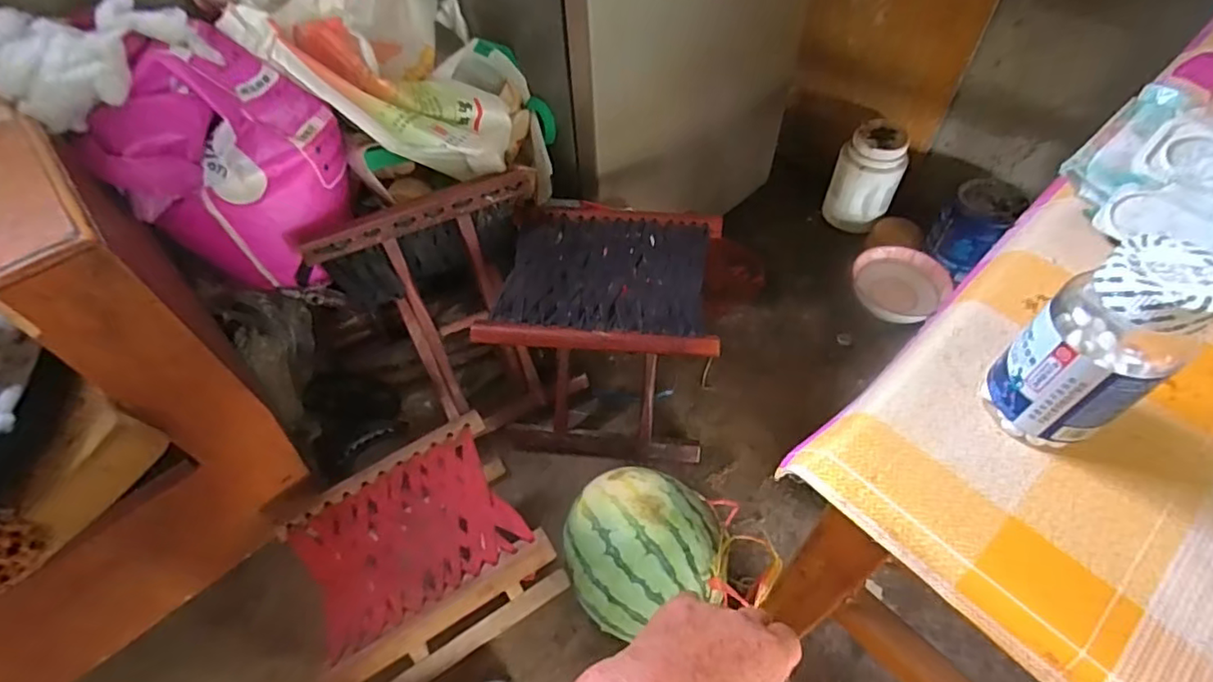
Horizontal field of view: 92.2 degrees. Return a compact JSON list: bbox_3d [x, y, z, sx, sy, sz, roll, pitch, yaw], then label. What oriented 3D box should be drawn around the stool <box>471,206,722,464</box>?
[{"bbox_3d":[0.001,-0.013,0.889,0.298,0.272,0.271,4,54,5],"label":"stool"}]

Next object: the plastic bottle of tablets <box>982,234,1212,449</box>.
[{"bbox_3d":[0.262,0.006,0.316,0.054,0.121,0.058,-27,57,-17],"label":"plastic bottle of tablets"}]

